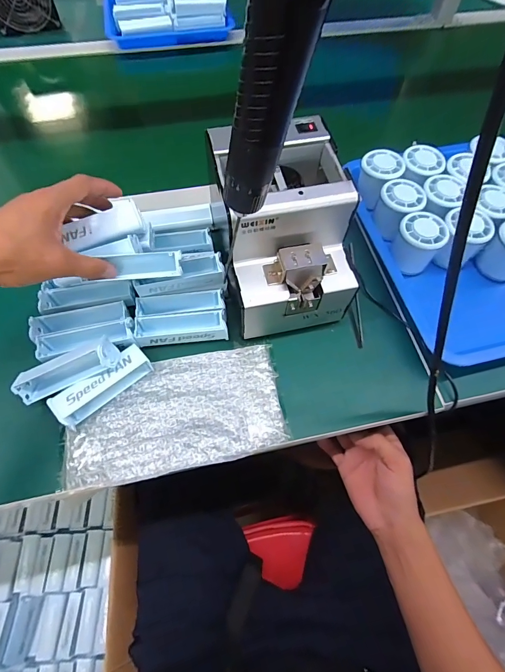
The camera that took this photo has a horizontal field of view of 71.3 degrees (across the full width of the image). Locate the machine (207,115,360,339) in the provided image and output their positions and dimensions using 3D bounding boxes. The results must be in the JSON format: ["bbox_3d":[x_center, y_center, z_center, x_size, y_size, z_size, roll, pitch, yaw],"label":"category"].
[{"bbox_3d":[0.031,-0.111,0.392,0.132,0.148,0.174,-10,64,-6],"label":"machine"}]

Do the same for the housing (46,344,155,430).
[{"bbox_3d":[-0.156,0.051,0.370,0.099,0.029,0.029,-38,70,-18],"label":"housing"}]

